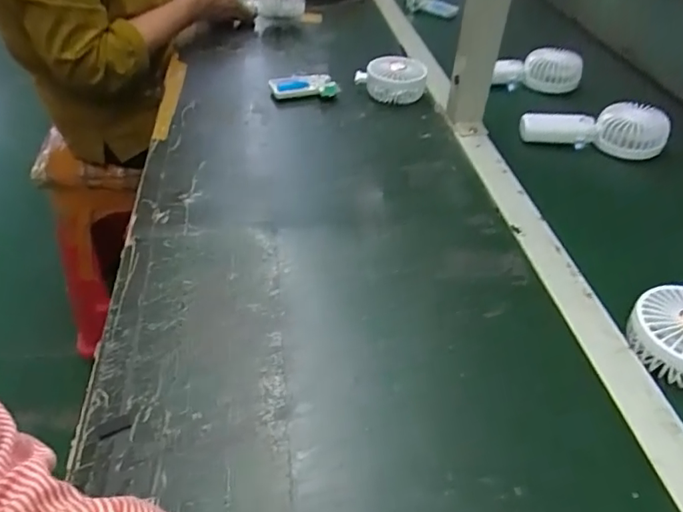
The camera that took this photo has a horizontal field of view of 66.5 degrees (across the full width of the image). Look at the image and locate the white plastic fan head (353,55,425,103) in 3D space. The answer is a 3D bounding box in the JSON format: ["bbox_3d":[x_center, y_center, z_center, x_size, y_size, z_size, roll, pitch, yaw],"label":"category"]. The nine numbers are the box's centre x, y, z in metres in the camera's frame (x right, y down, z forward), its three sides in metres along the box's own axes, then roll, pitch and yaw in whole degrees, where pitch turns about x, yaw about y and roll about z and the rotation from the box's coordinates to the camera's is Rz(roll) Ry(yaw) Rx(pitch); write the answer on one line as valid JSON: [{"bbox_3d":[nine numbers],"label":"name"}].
[{"bbox_3d":[0.072,-0.262,0.767,0.098,0.044,0.068,5,42,3],"label":"white plastic fan head"}]

